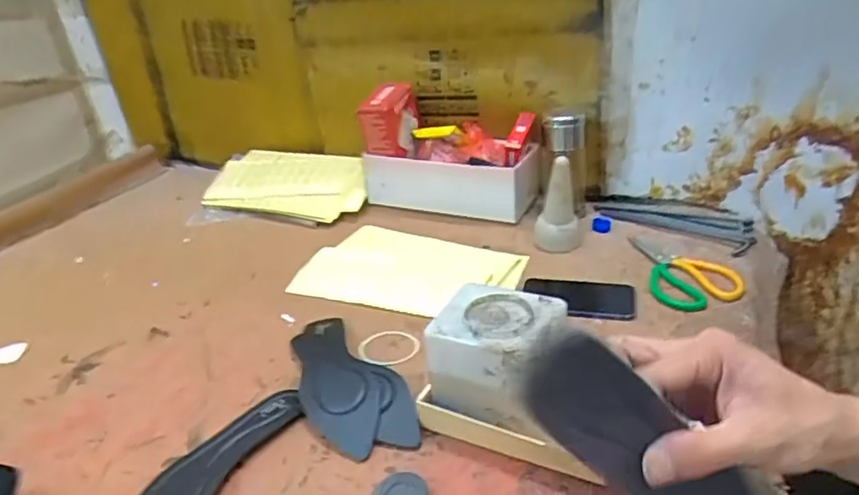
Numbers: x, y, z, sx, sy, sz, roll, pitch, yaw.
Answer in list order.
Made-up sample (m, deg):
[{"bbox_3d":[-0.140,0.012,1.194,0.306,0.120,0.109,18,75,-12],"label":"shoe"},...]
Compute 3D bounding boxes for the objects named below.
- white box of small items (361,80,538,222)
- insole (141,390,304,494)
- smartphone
[{"bbox_3d":[0.037,-0.155,1.014,0.280,0.191,0.120,6,31,20],"label":"white box of small items"},{"bbox_3d":[-0.218,0.216,0.593,0.062,0.018,0.232,14,35,32],"label":"insole"},{"bbox_3d":[0.194,0.062,0.795,0.140,0.007,0.081,3,30,15],"label":"smartphone"}]

